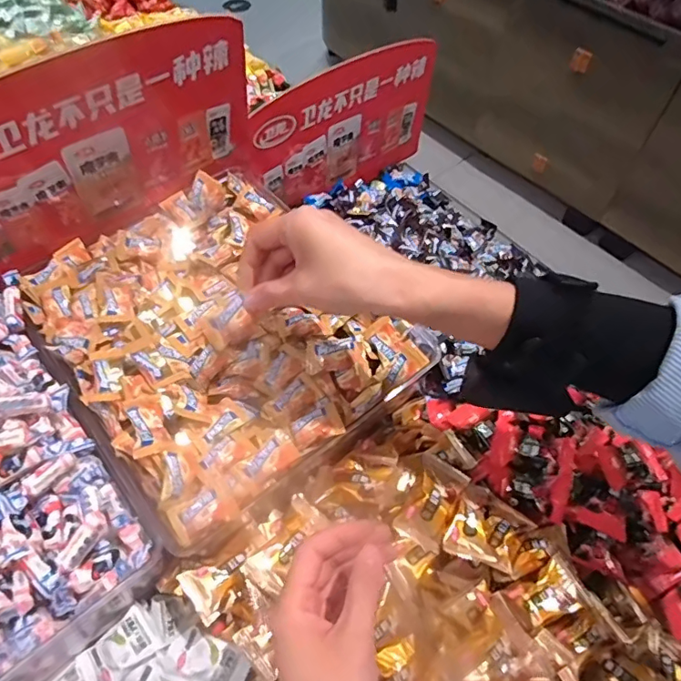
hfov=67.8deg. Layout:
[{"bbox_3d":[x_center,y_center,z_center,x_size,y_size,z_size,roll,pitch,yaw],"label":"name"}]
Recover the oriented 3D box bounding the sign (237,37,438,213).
[{"bbox_3d":[0.009,-0.257,0.617,0.284,0.159,0.009,-32,63,-27],"label":"sign"}]

